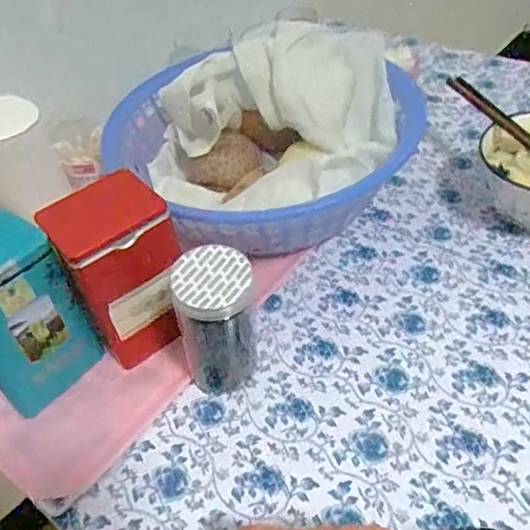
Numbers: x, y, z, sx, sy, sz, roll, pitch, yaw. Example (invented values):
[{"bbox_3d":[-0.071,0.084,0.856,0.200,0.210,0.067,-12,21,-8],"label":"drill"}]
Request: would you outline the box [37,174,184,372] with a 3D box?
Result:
[{"bbox_3d":[-0.114,0.007,0.465,0.082,0.142,0.071,-26,47,-18],"label":"box"}]

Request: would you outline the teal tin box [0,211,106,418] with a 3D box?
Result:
[{"bbox_3d":[-0.193,0.043,0.440,0.061,0.152,0.083,30,55,32],"label":"teal tin box"}]

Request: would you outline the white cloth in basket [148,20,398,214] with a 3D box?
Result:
[{"bbox_3d":[0.027,-0.153,0.587,0.262,0.107,0.256,28,56,30],"label":"white cloth in basket"}]

